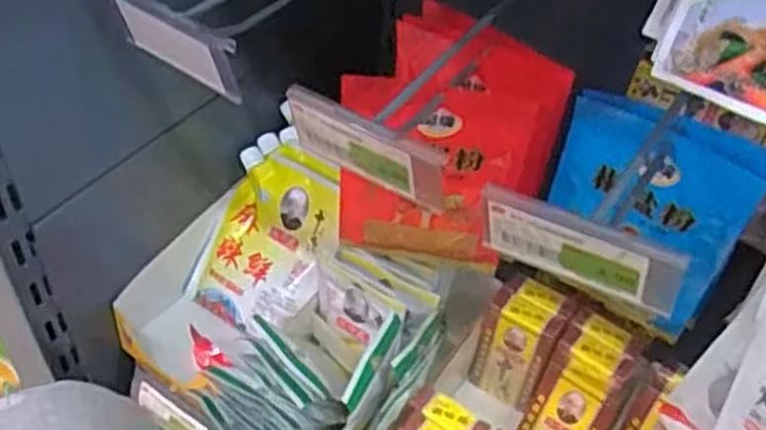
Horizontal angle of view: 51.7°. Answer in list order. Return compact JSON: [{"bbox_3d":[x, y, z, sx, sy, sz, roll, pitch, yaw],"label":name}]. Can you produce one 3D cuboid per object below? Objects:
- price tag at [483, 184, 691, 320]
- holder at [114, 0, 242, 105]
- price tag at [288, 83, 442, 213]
[{"bbox_3d":[0.095,0.017,0.384,0.098,0.046,0.009,25,50,17],"label":"price tag"},{"bbox_3d":[-0.124,-0.103,0.475,0.100,0.049,0.011,30,51,21],"label":"holder"},{"bbox_3d":[-0.009,-0.034,0.436,0.096,0.049,0.010,27,58,18],"label":"price tag"}]

